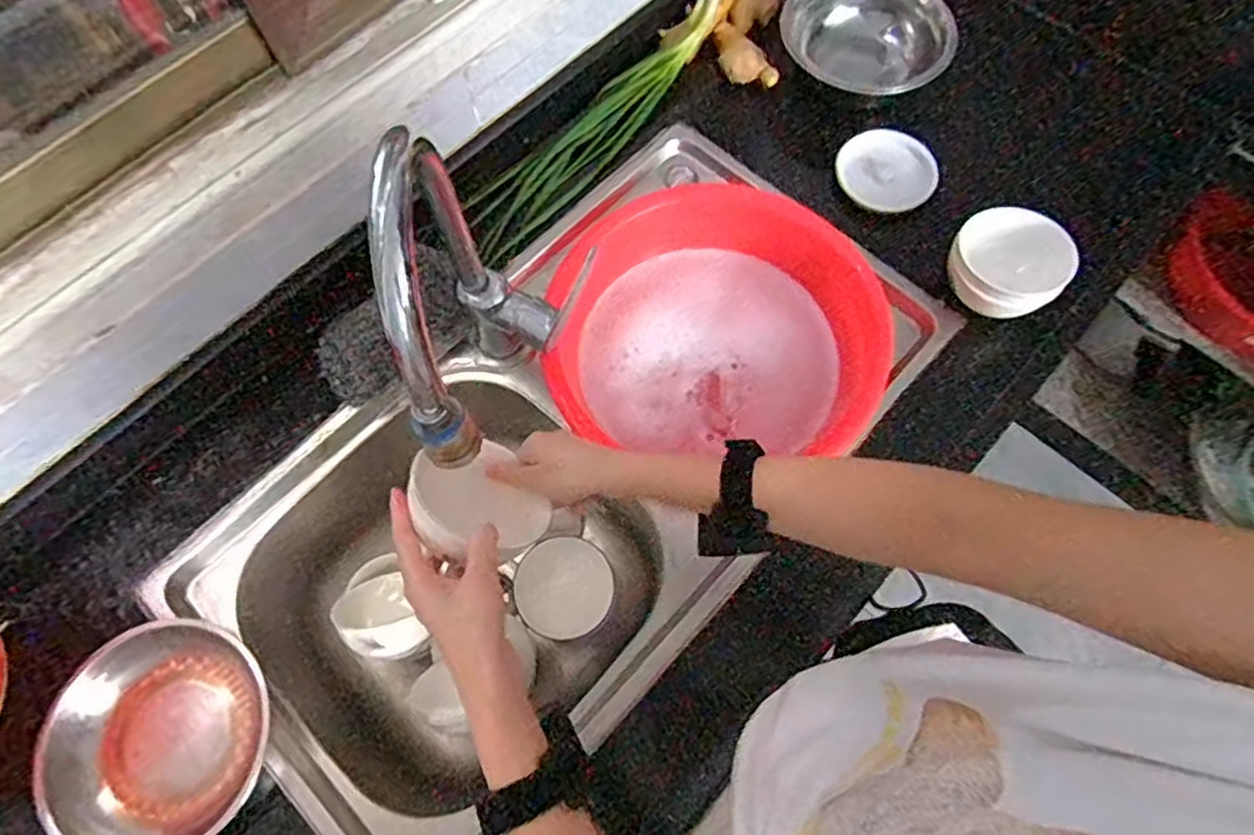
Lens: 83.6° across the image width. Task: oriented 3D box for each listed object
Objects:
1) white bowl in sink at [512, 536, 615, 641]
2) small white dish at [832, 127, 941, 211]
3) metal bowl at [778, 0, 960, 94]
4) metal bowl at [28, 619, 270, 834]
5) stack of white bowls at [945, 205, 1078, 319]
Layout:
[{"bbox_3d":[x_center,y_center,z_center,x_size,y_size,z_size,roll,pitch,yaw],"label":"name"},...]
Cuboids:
[{"bbox_3d":[-0.069,0.190,0.799,0.109,0.041,0.109,0,91,3],"label":"white bowl in sink"},{"bbox_3d":[0.293,-0.278,0.784,0.099,0.015,0.101,1,82,-5],"label":"small white dish"},{"bbox_3d":[0.283,-0.450,0.823,0.187,0.071,0.187,0,69,1],"label":"metal bowl"},{"bbox_3d":[-0.383,0.262,0.573,0.159,0.060,0.171,0,69,1],"label":"metal bowl"},{"bbox_3d":[0.378,-0.150,0.705,0.098,0.073,0.106,-40,73,-13],"label":"stack of white bowls"}]

